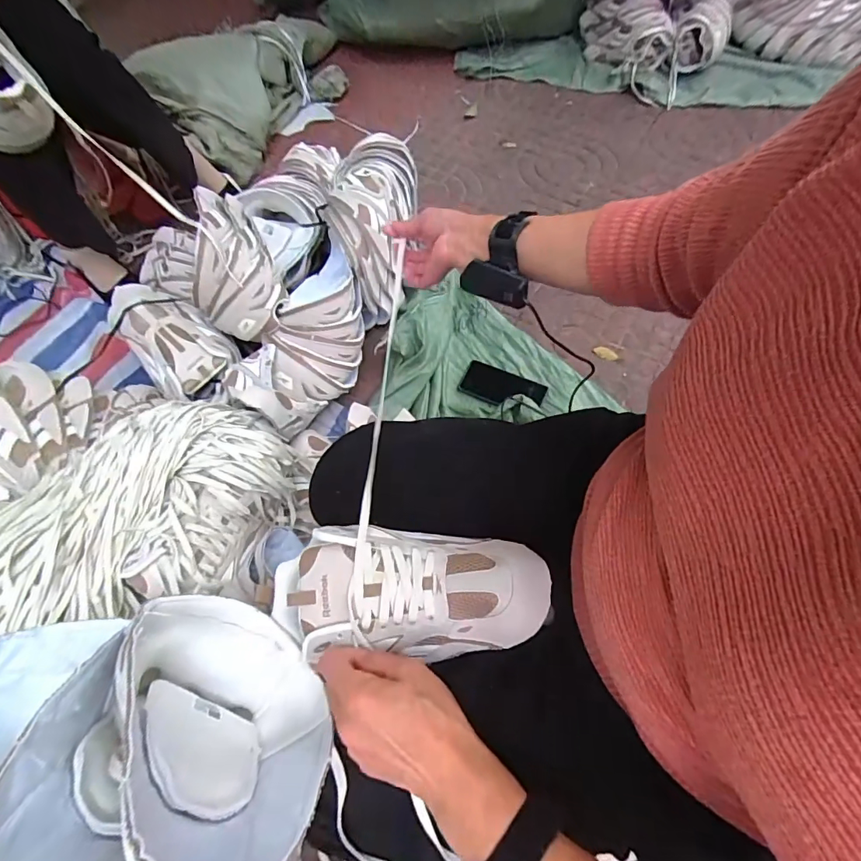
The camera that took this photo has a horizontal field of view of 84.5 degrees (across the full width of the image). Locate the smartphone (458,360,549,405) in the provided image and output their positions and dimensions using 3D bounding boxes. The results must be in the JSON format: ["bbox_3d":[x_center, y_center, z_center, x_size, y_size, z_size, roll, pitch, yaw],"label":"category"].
[{"bbox_3d":[0.139,-0.082,0.934,0.164,0.018,0.085,24,63,12],"label":"smartphone"}]

